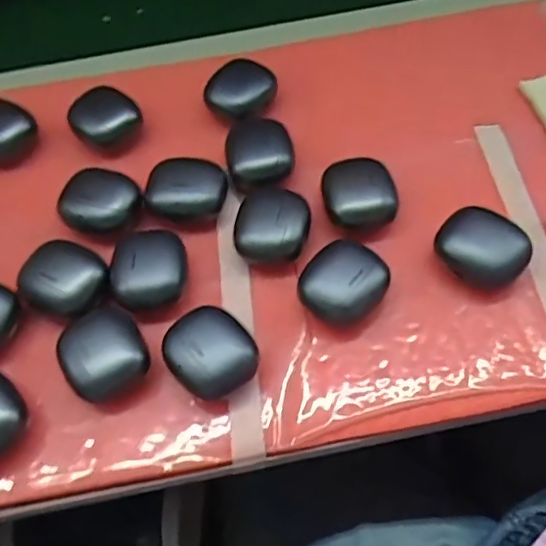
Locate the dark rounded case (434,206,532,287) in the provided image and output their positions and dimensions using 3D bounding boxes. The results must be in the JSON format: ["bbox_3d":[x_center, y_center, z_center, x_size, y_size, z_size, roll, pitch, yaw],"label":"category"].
[{"bbox_3d":[0.134,-0.015,0.374,0.041,0.028,0.054,-39,64,-19],"label":"dark rounded case"}]

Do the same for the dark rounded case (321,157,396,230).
[{"bbox_3d":[0.059,-0.055,0.404,0.047,0.021,0.055,-16,59,-6],"label":"dark rounded case"}]

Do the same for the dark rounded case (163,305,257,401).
[{"bbox_3d":[-0.038,0.049,0.351,0.054,0.027,0.048,39,68,24],"label":"dark rounded case"}]

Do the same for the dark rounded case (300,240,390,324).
[{"bbox_3d":[0.044,0.008,0.368,0.048,0.026,0.050,29,64,19],"label":"dark rounded case"}]

